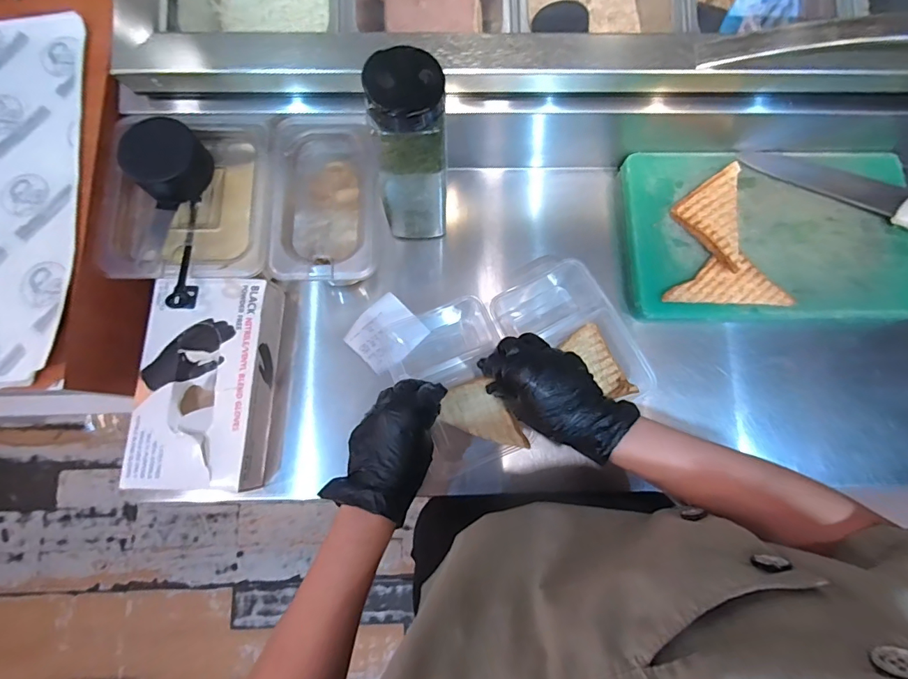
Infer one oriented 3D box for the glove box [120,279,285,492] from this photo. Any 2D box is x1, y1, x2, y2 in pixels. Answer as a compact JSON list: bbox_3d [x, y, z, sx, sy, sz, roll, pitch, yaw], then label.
[{"bbox_3d":[-0.247,0.044,0.461,0.116,0.064,0.204,3,79,-1],"label":"glove box"}]

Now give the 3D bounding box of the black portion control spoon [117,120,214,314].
[{"bbox_3d":[-0.271,-0.122,0.427,0.072,0.059,0.173,-6,96,-3],"label":"black portion control spoon"}]

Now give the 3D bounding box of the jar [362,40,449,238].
[{"bbox_3d":[-0.042,-0.177,0.440,0.069,0.200,0.069,0,79,-1],"label":"jar"}]

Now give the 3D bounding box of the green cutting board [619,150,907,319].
[{"bbox_3d":[0.362,-0.120,0.520,0.322,0.037,0.195,-1,79,-1],"label":"green cutting board"}]

